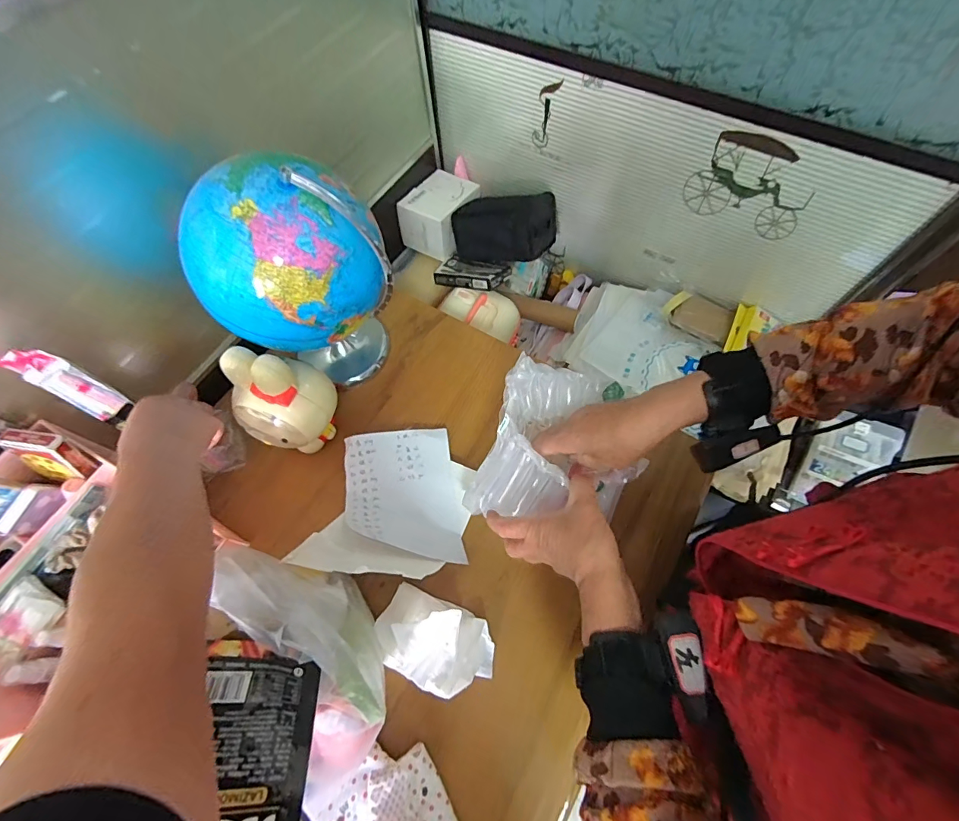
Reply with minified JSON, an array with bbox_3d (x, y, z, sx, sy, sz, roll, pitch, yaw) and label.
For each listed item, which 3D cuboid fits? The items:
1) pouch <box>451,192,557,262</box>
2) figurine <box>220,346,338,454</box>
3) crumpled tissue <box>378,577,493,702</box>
[{"bbox_3d":[0.051,-0.364,0.870,0.210,0.091,0.105,1,66,3],"label":"pouch"},{"bbox_3d":[-0.249,-0.008,0.560,0.096,0.173,0.121,41,74,18],"label":"figurine"},{"bbox_3d":[-0.054,0.271,0.507,0.144,0.059,0.095,20,68,11],"label":"crumpled tissue"}]

